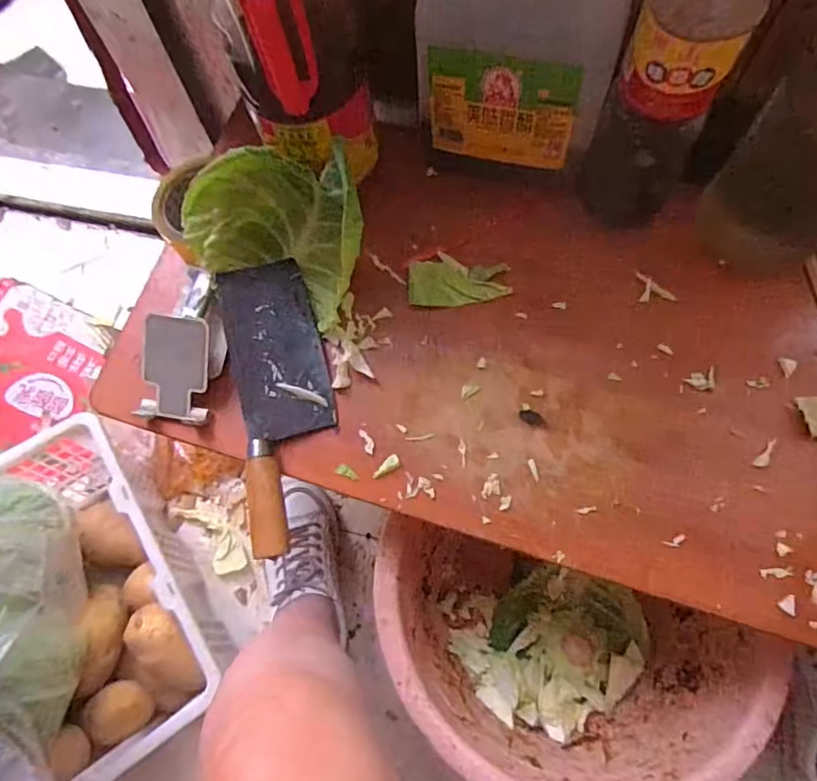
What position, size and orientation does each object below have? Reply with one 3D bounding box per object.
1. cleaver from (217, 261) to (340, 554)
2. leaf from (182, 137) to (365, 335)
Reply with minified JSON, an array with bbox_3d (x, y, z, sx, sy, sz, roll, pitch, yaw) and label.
[{"bbox_3d":[-0.114,0.005,0.507,0.083,0.024,0.263,-12,69,-2],"label":"cleaver"},{"bbox_3d":[-0.119,-0.154,0.516,0.146,0.085,0.114,21,72,10],"label":"leaf"}]

